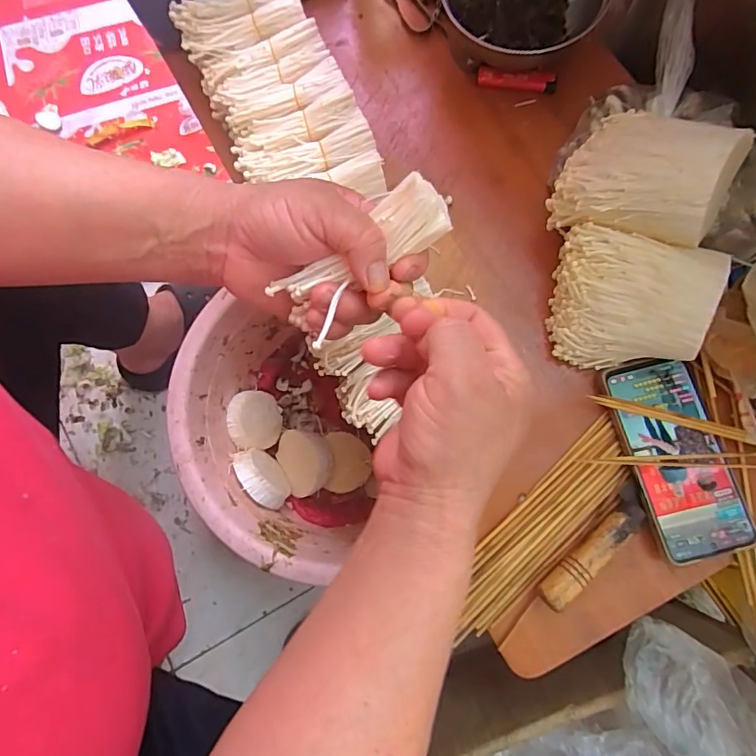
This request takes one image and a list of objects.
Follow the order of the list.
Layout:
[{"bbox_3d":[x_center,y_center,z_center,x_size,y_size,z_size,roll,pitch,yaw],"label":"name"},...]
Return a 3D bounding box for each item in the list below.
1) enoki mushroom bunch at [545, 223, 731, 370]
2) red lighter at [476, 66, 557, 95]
[{"bbox_3d":[0.201,-0.064,0.401,0.110,0.085,0.100,11,80,3],"label":"enoki mushroom bunch"},{"bbox_3d":[0.136,-0.293,0.485,0.076,0.013,0.014,11,80,3],"label":"red lighter"}]

